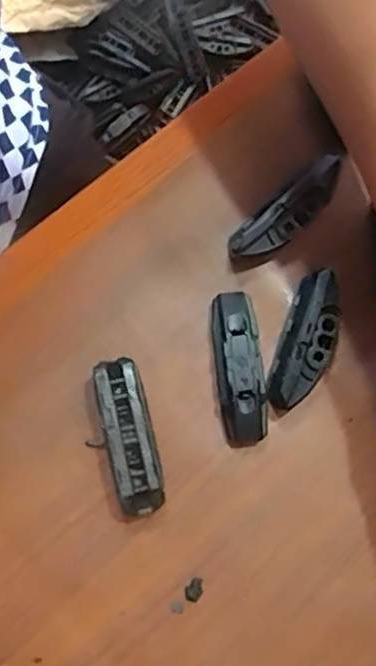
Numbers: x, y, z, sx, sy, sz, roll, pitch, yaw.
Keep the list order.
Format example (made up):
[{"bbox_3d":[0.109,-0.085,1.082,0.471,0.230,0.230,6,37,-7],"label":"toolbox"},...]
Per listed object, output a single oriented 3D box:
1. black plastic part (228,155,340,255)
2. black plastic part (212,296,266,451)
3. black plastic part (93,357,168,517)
[{"bbox_3d":[0.052,-0.061,0.329,0.067,0.023,0.022,-36,82,-7],"label":"black plastic part"},{"bbox_3d":[0.025,0.017,0.317,0.022,0.020,0.074,-4,80,-2],"label":"black plastic part"},{"bbox_3d":[-0.028,0.050,0.311,0.022,0.020,0.073,-12,80,-3],"label":"black plastic part"}]

